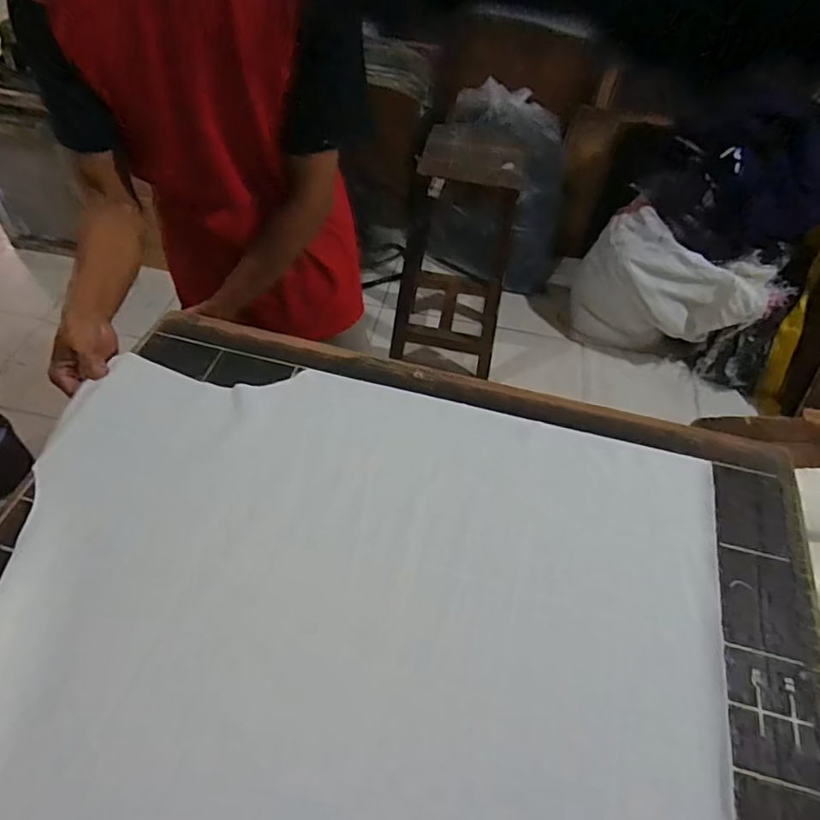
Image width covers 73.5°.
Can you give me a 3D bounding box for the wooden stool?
[{"bbox_3d":[0.167,-0.493,1.753,0.333,0.661,0.374,16,53,8],"label":"wooden stool"}]

